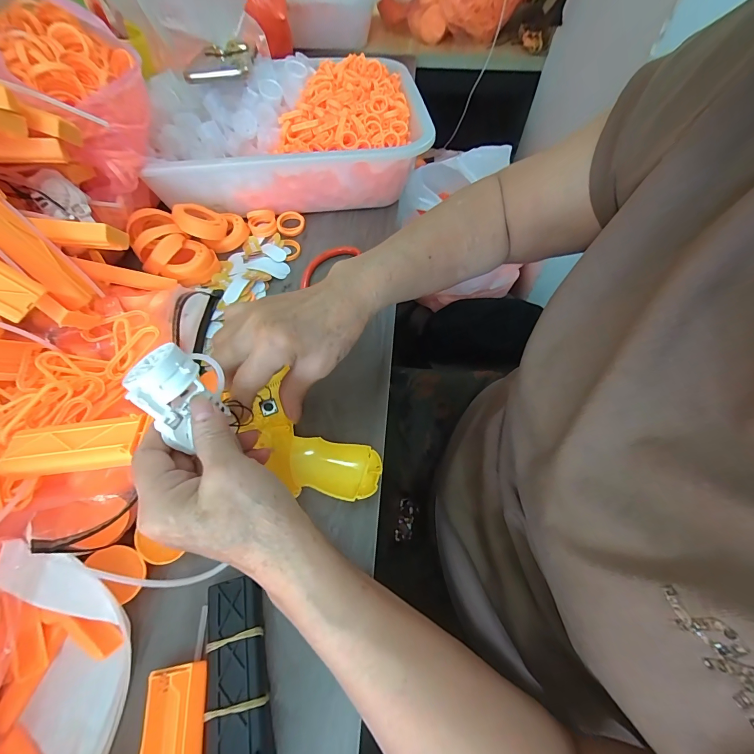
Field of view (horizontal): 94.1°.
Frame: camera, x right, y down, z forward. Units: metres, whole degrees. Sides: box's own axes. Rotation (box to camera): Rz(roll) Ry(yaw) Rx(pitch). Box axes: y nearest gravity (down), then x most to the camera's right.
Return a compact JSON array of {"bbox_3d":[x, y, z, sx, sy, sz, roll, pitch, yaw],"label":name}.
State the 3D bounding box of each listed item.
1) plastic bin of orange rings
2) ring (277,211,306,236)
[{"bbox_3d":[-0.109,-0.312,0.467,0.331,0.106,0.213,-8,58,-5],"label":"plastic bin of orange rings"},{"bbox_3d":[-0.112,-0.200,0.456,0.036,0.008,0.039,-13,59,-8],"label":"ring"}]

